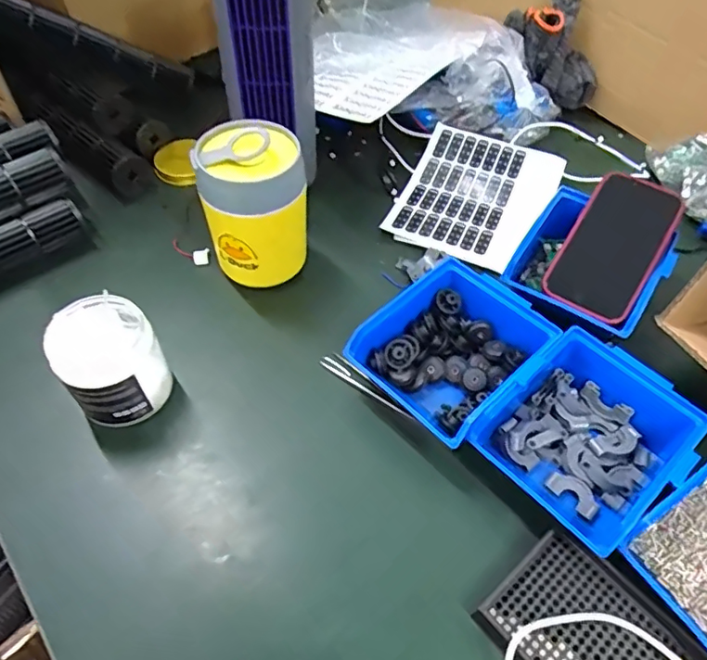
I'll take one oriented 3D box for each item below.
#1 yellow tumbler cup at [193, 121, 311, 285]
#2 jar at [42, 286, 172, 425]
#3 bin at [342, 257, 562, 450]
[{"bbox_3d":[-0.088,-0.101,0.508,0.090,0.148,0.081,-17,55,-14],"label":"yellow tumbler cup"},{"bbox_3d":[-0.188,0.030,0.438,0.071,0.095,0.071,1,53,-1],"label":"jar"},{"bbox_3d":[0.084,0.019,0.458,0.148,0.072,0.115,-37,62,-26],"label":"bin"}]

